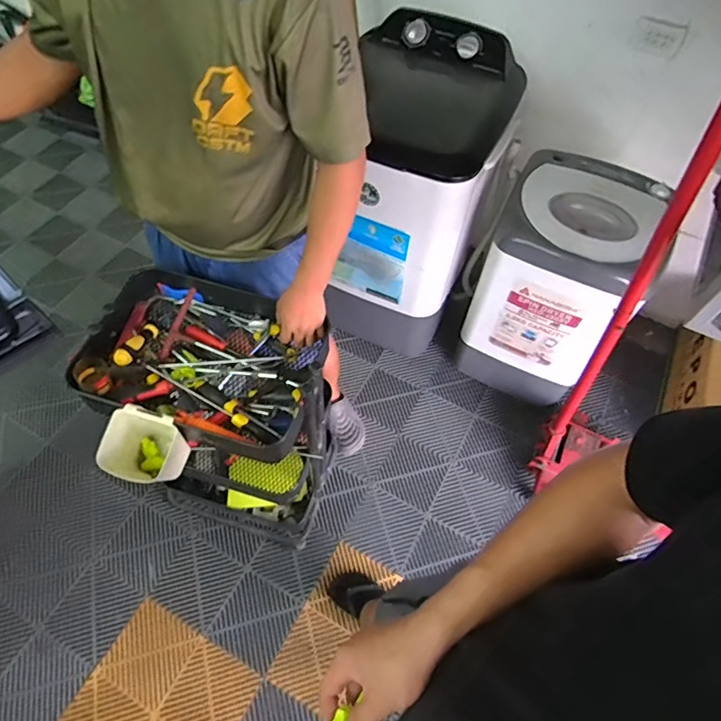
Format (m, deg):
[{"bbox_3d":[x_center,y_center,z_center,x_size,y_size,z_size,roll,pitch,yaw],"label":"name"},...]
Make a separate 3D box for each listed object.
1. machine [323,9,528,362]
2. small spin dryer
[{"bbox_3d":[0.124,-0.475,1.551,0.512,0.837,0.529,14,59,6],"label":"machine"},{"bbox_3d":[0.554,-0.233,1.528,0.431,0.648,0.393,19,60,10],"label":"small spin dryer"}]

